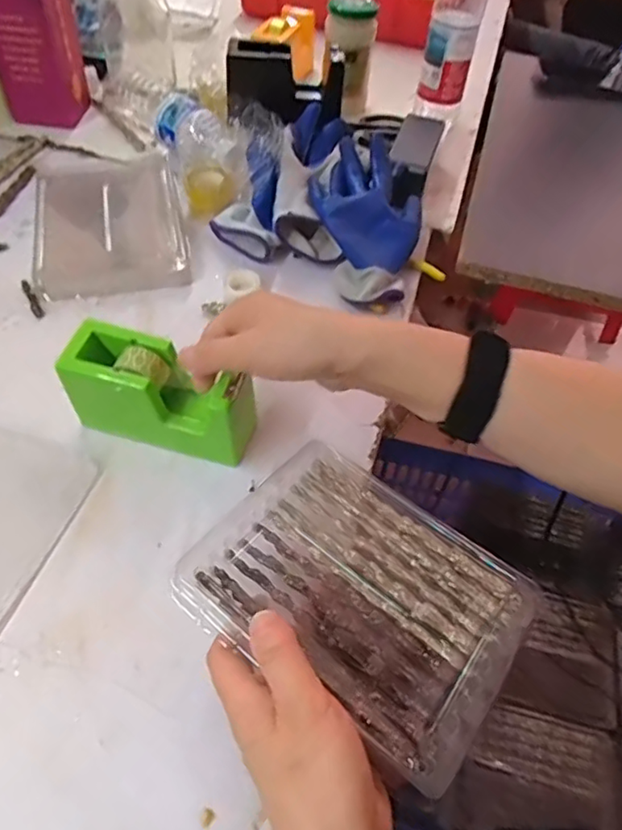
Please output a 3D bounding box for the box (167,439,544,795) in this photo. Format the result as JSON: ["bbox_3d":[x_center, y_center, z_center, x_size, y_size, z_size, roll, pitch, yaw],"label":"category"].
[{"bbox_3d":[0.029,0.104,0.351,0.182,0.028,0.141,32,56,19],"label":"box"}]

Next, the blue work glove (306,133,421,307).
[{"bbox_3d":[0.057,-0.196,0.589,0.115,0.037,0.198,0,68,-5],"label":"blue work glove"}]

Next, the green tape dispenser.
[{"bbox_3d":[-0.109,-0.013,0.429,0.129,0.072,0.052,13,52,5],"label":"green tape dispenser"}]

